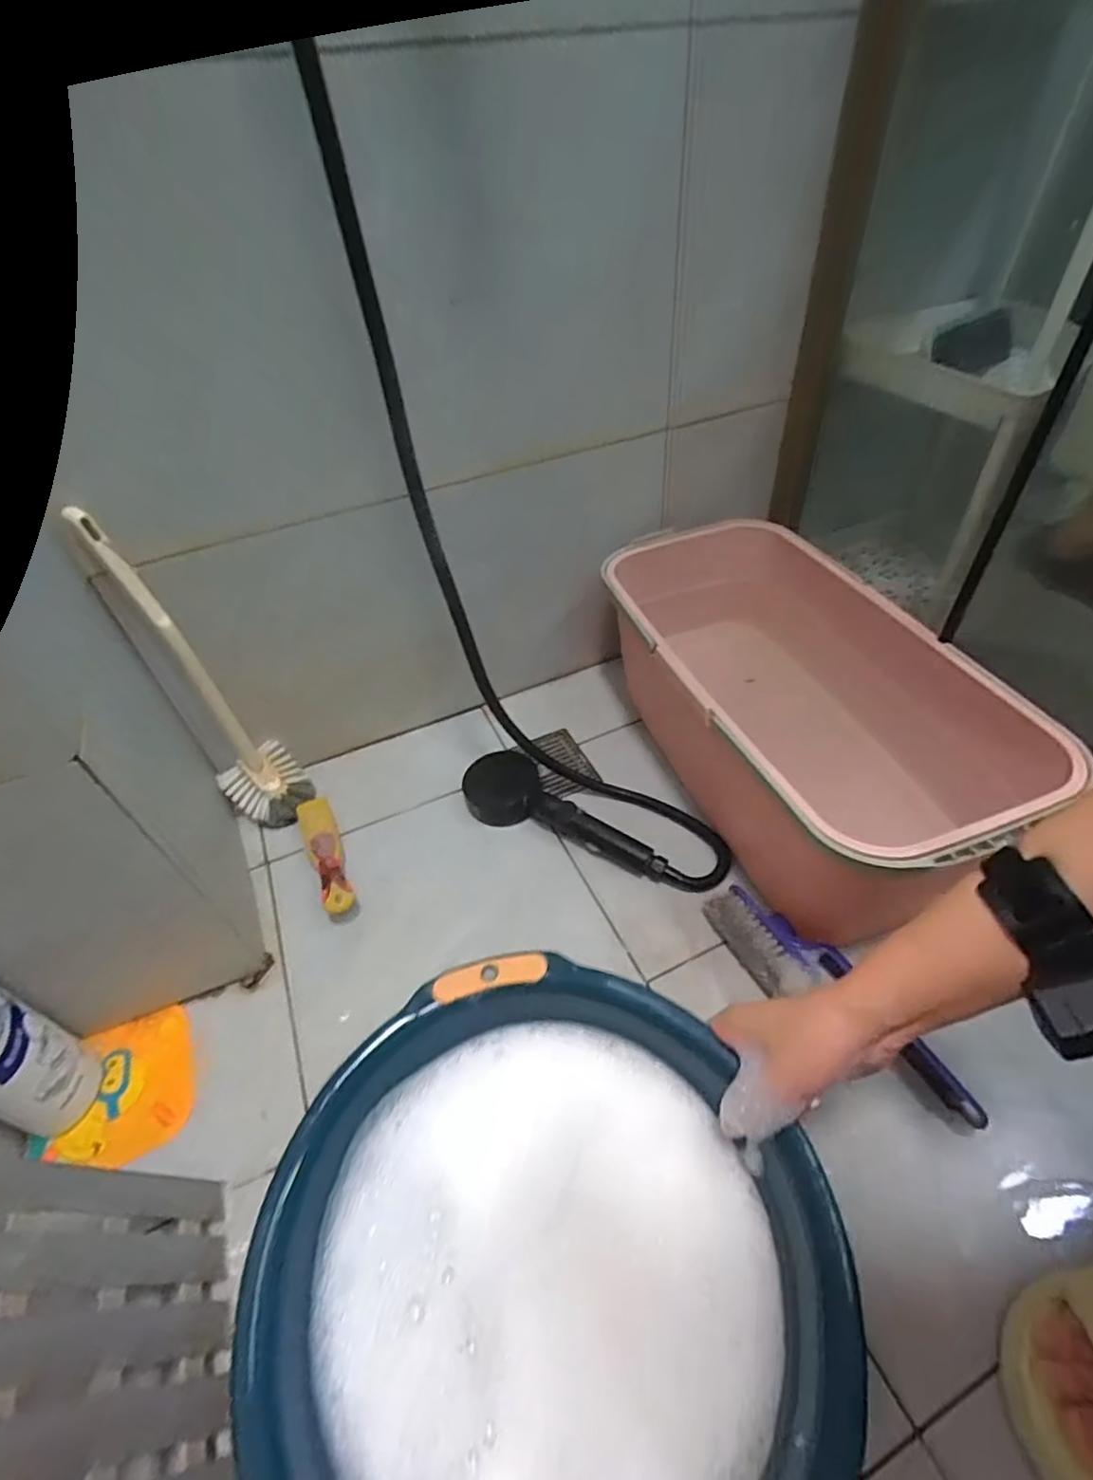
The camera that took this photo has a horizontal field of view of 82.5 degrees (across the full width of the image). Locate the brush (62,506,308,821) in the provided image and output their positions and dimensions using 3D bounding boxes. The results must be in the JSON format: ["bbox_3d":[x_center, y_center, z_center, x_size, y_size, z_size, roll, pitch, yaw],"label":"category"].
[{"bbox_3d":[-0.343,-0.060,0.627,0.081,0.338,0.062,-27,49,-21],"label":"brush"}]

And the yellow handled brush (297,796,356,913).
[{"bbox_3d":[-0.238,0.124,0.675,0.037,0.035,0.159,-22,47,-16],"label":"yellow handled brush"}]

